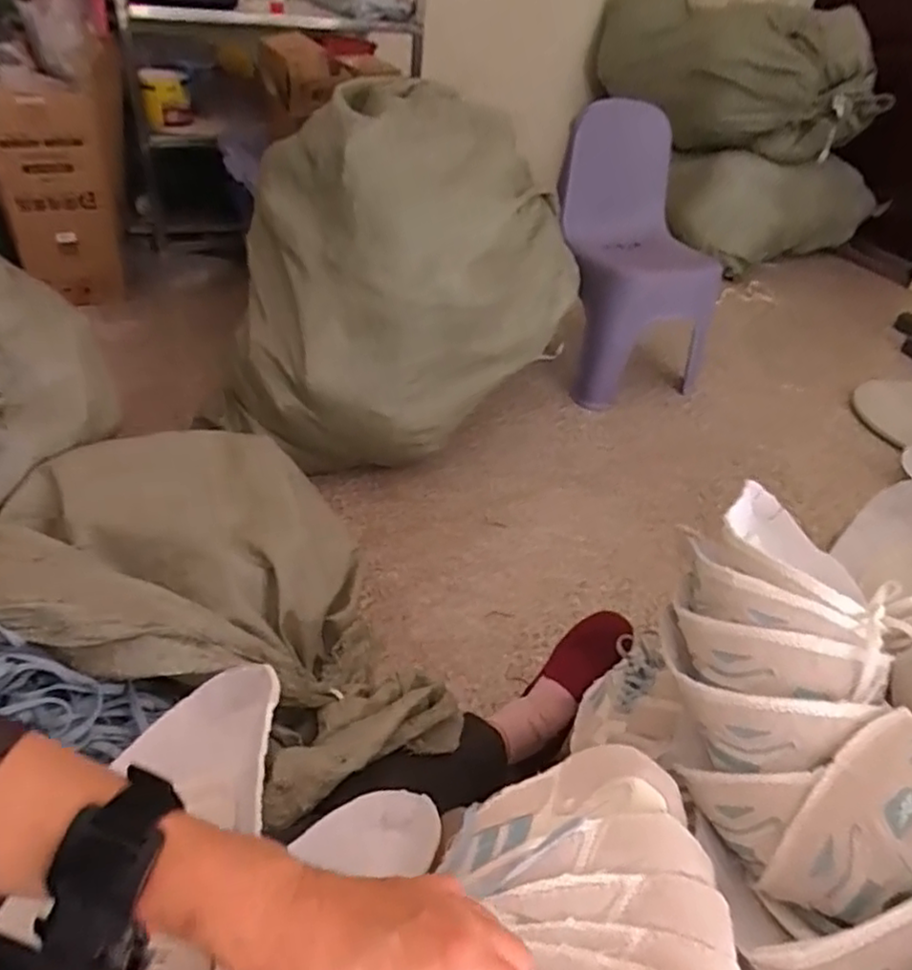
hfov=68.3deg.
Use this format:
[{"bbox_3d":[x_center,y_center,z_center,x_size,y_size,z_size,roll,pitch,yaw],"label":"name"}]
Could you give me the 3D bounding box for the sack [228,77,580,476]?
[{"bbox_3d":[-0.095,-0.365,1.221,0.489,0.573,0.473,23,42,18],"label":"sack"}]

